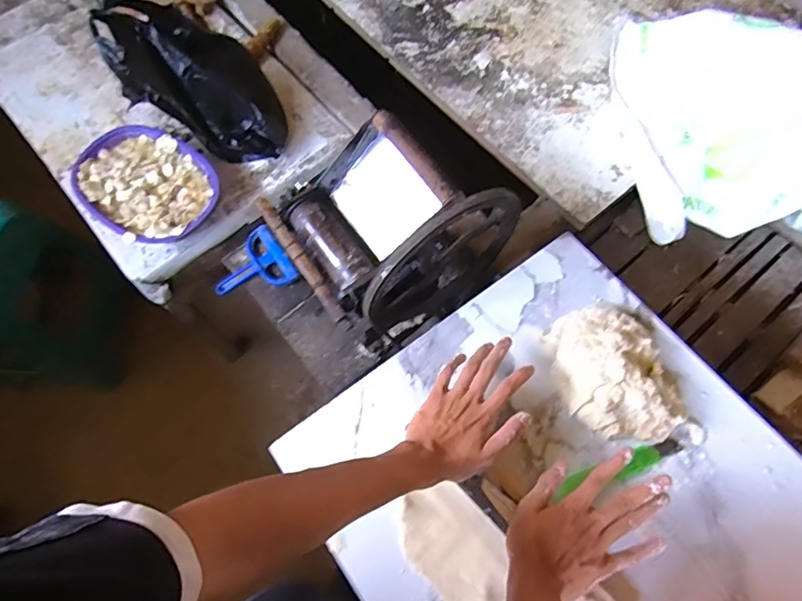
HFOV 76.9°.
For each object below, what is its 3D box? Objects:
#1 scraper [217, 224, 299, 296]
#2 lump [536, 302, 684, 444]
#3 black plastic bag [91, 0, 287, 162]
[{"bbox_3d":[-0.286,-0.059,0.955,0.143,0.025,0.130,-35,72,-10],"label":"scraper"},{"bbox_3d":[0.265,0.083,0.608,0.146,0.064,0.162,-6,70,0],"label":"lump"},{"bbox_3d":[-0.379,-0.414,0.970,0.273,0.252,0.159,13,71,7],"label":"black plastic bag"}]

